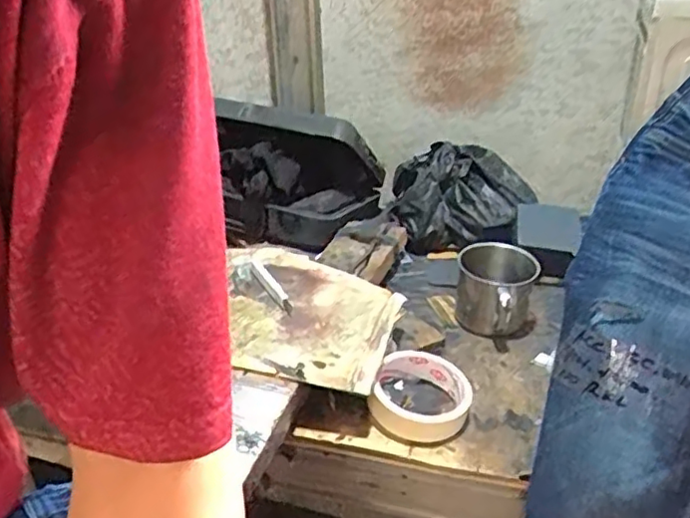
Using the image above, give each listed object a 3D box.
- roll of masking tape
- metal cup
[{"bbox_3d":[0.066,0.121,0.569,0.084,0.040,0.084,-2,28,1],"label":"roll of masking tape"},{"bbox_3d":[0.159,0.037,0.678,0.081,0.074,0.094,4,28,12],"label":"metal cup"}]

